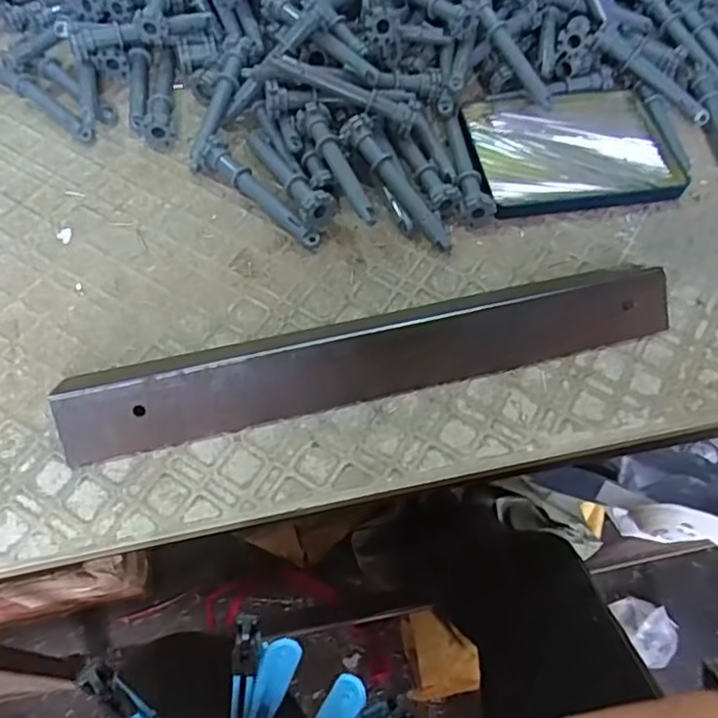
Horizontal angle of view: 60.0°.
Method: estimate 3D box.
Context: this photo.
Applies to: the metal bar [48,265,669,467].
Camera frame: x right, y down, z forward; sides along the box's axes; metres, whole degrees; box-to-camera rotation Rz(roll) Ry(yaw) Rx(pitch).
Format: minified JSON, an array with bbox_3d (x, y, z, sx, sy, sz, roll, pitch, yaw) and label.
[{"bbox_3d":[0.011,-0.009,0.320,0.311,0.028,0.050,-13,62,-10],"label":"metal bar"}]

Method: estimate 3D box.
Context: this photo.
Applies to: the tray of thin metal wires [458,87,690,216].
[{"bbox_3d":[0.138,-0.142,0.409,0.131,0.015,0.100,-7,61,-7],"label":"tray of thin metal wires"}]

